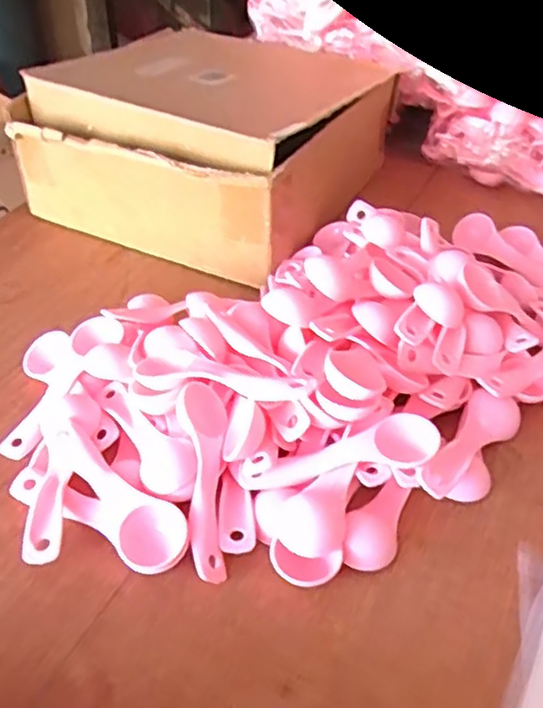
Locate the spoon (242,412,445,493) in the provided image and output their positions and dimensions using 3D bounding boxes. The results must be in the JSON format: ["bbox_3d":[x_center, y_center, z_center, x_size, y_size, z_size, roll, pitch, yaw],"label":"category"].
[{"bbox_3d":[0.039,0.060,0.383,0.115,0.012,0.031,-15,59,0],"label":"spoon"}]

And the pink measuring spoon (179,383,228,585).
[{"bbox_3d":[-0.038,0.070,0.377,0.027,0.021,0.115,-2,61,-3],"label":"pink measuring spoon"}]

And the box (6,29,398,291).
[{"bbox_3d":[-0.052,-0.215,0.654,0.280,0.124,0.287,23,46,23],"label":"box"}]

